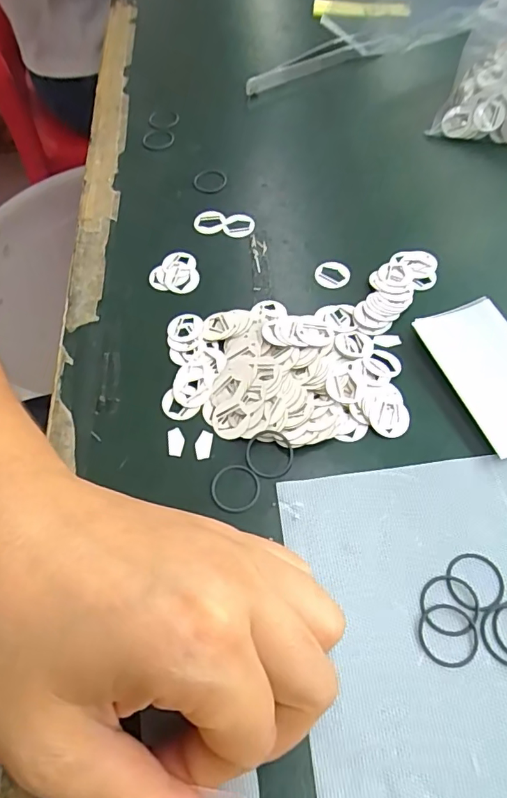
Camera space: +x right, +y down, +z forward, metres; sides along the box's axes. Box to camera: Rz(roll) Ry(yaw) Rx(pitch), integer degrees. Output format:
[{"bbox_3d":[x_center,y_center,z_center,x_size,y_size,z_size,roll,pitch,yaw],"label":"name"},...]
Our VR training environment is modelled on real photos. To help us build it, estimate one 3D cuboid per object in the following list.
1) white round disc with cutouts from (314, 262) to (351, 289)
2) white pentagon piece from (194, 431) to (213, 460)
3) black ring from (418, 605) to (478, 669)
[{"bbox_3d":[0.042,-0.066,0.271,0.015,0.008,0.016,-2,60,3],"label":"white round disc with cutouts"},{"bbox_3d":[-0.022,0.020,0.225,0.007,0.004,0.013,10,73,2],"label":"white pentagon piece"},{"bbox_3d":[0.070,0.084,0.181,0.021,0.004,0.020,-2,60,3],"label":"black ring"}]

